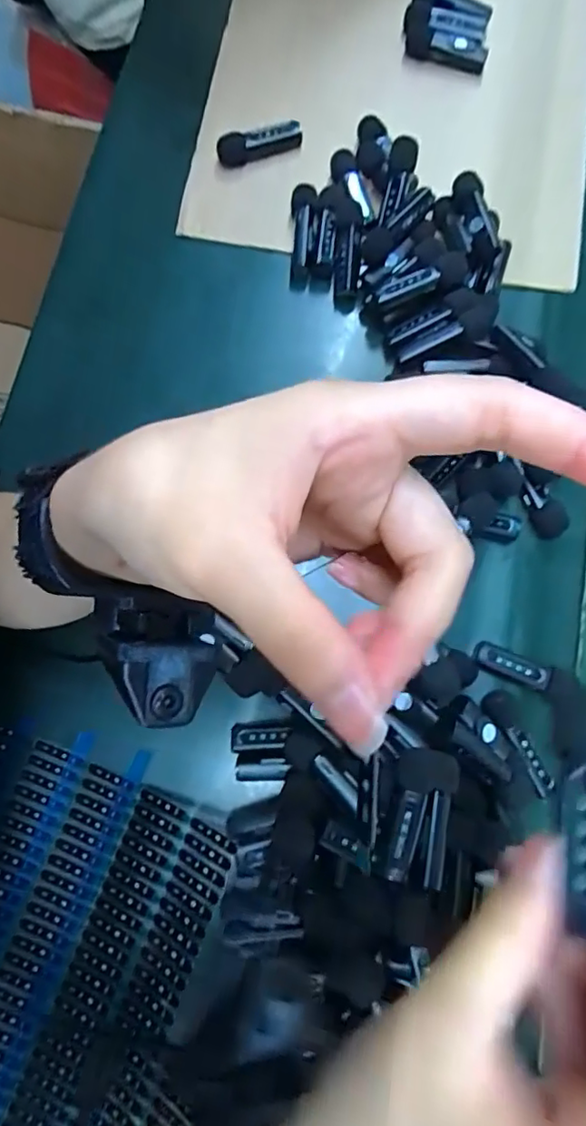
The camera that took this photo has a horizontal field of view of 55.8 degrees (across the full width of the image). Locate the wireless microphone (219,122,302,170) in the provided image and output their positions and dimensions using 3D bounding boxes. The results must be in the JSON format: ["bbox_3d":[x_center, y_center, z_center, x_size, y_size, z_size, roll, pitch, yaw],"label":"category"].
[{"bbox_3d":[-0.024,-0.312,0.414,0.064,0.021,0.014,-18,79,-5],"label":"wireless microphone"}]

